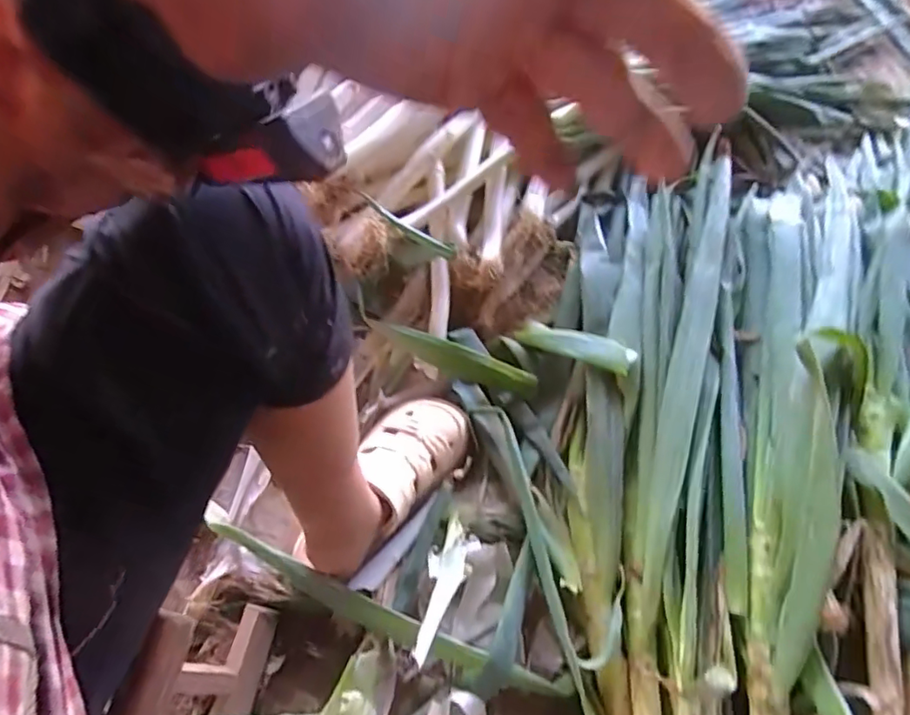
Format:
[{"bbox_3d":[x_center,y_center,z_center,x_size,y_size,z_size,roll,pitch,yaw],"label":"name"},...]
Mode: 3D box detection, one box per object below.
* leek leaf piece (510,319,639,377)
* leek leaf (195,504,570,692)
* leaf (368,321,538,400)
[{"bbox_3d":[0.141,-0.014,0.663,0.155,0.018,0.034,19,64,42],"label":"leek leaf piece"},{"bbox_3d":[-0.088,0.264,0.582,0.435,0.050,0.036,23,69,8],"label":"leek leaf"},{"bbox_3d":[-0.005,0.003,0.689,0.212,0.050,0.033,18,68,6],"label":"leaf"}]

